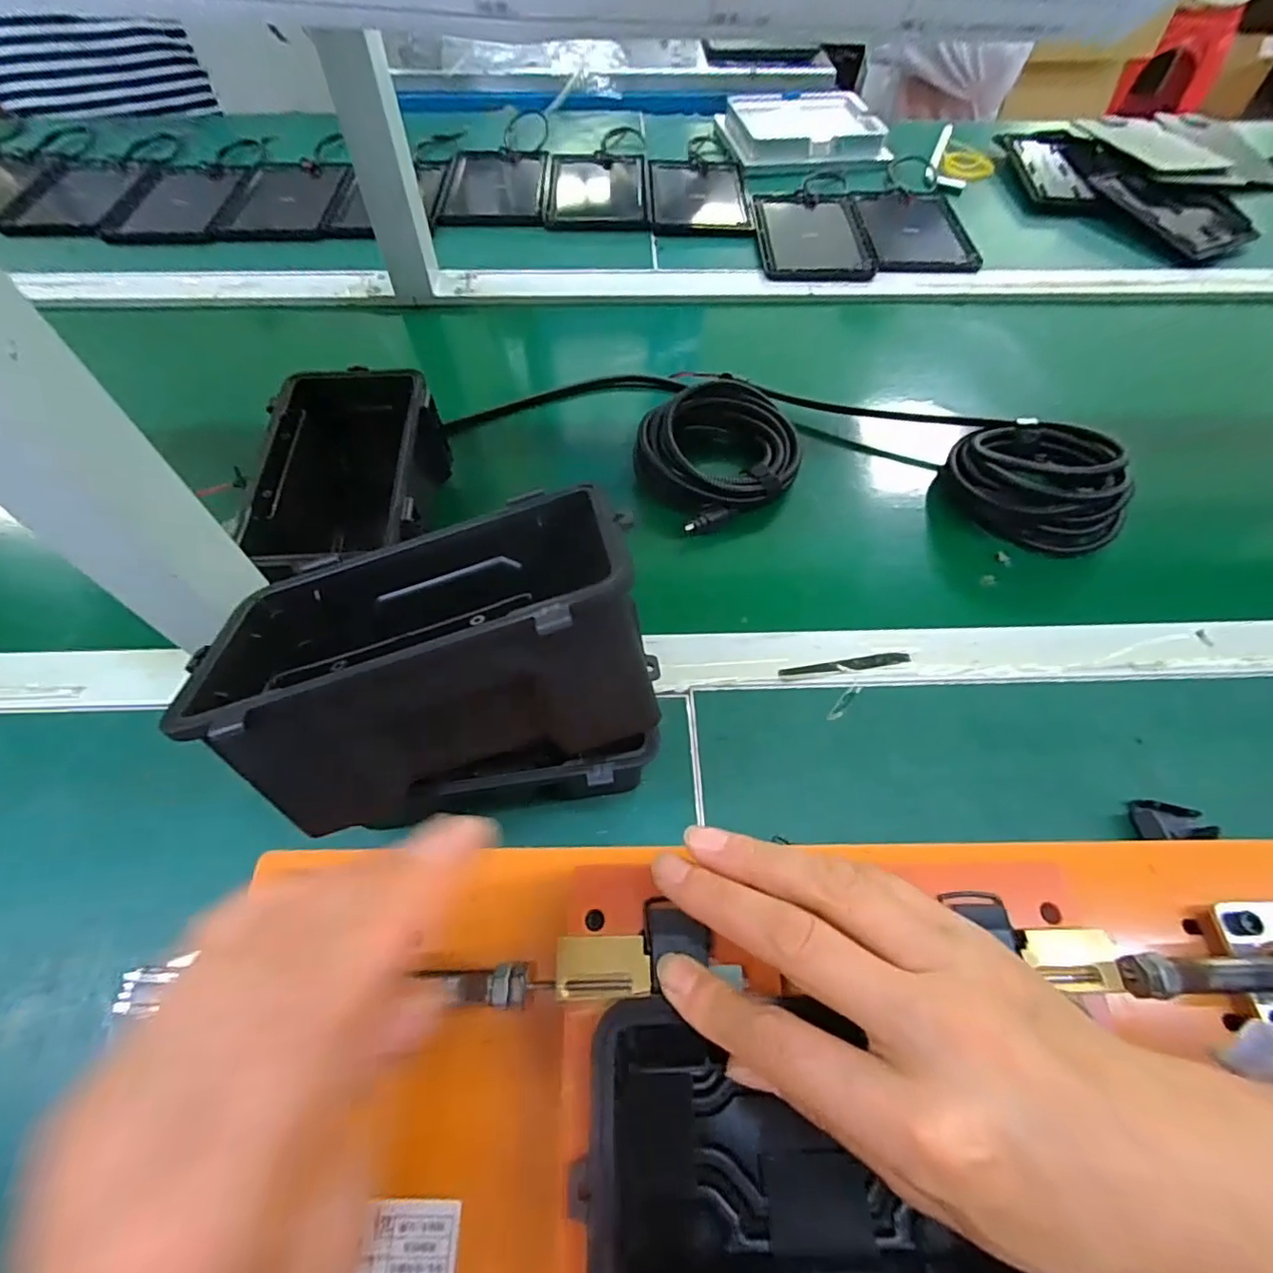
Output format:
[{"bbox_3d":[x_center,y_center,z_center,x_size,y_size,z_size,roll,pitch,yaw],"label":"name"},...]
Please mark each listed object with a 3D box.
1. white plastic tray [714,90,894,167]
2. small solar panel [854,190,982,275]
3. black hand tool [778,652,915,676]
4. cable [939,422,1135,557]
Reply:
[{"bbox_3d":[0.208,-0.642,0.746,0.193,0.026,0.153,-6,60,-4],"label":"white plastic tray"},{"bbox_3d":[0.313,-0.457,0.664,0.116,0.004,0.163,0,60,-1],"label":"small solar panel"},{"bbox_3d":[0.141,0.019,0.397,0.090,0.004,0.009,-8,61,-5],"label":"black hand tool"},{"bbox_3d":[0.311,-0.120,0.455,0.091,0.063,0.123,-22,63,-13],"label":"cable"}]

